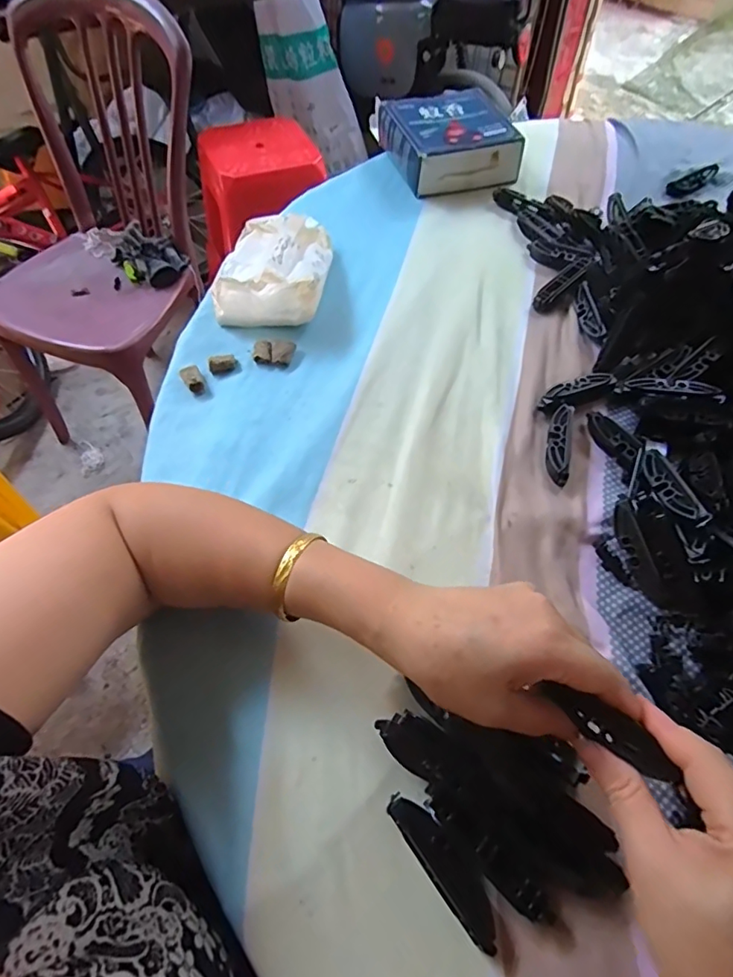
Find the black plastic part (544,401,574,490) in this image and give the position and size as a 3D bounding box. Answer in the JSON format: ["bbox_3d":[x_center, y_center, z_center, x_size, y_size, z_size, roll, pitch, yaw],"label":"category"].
[{"bbox_3d":[0.159,-0.038,0.424,0.016,0.014,0.077,13,60,7],"label":"black plastic part"}]

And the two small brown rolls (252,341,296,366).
[{"bbox_3d":[-0.086,-0.127,0.475,0.037,0.009,0.024,4,59,1],"label":"two small brown rolls"}]

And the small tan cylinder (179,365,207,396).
[{"bbox_3d":[-0.153,-0.096,0.456,0.016,0.011,0.027,-27,64,-16],"label":"small tan cylinder"}]

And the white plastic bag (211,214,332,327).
[{"bbox_3d":[-0.093,-0.226,0.511,0.109,0.038,0.147,0,59,-1],"label":"white plastic bag"}]

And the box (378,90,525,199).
[{"bbox_3d":[0.101,-0.438,0.646,0.140,0.047,0.154,-17,61,-11],"label":"box"}]

